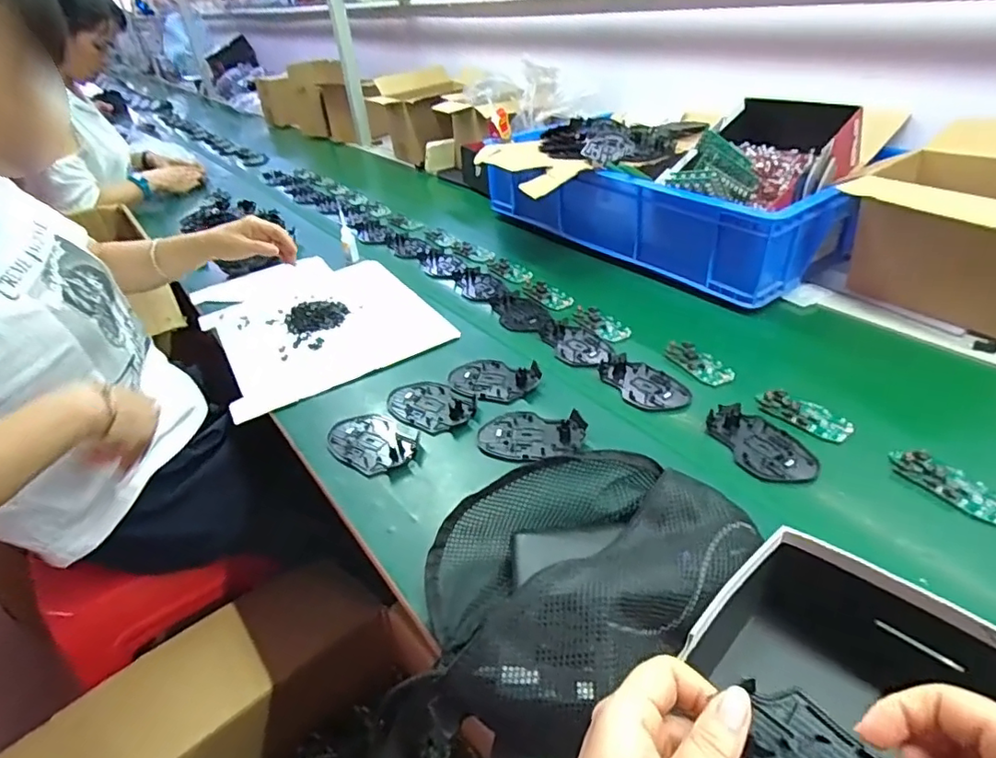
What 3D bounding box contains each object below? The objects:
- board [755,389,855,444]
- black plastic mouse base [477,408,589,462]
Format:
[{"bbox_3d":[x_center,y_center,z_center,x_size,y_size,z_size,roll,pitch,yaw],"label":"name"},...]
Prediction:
[{"bbox_3d":[0.334,0.038,0.615,0.044,0.009,0.096,-32,44,-32],"label":"board"},{"bbox_3d":[0.037,0.061,0.617,0.114,0.015,0.074,4,37,13],"label":"black plastic mouse base"}]

